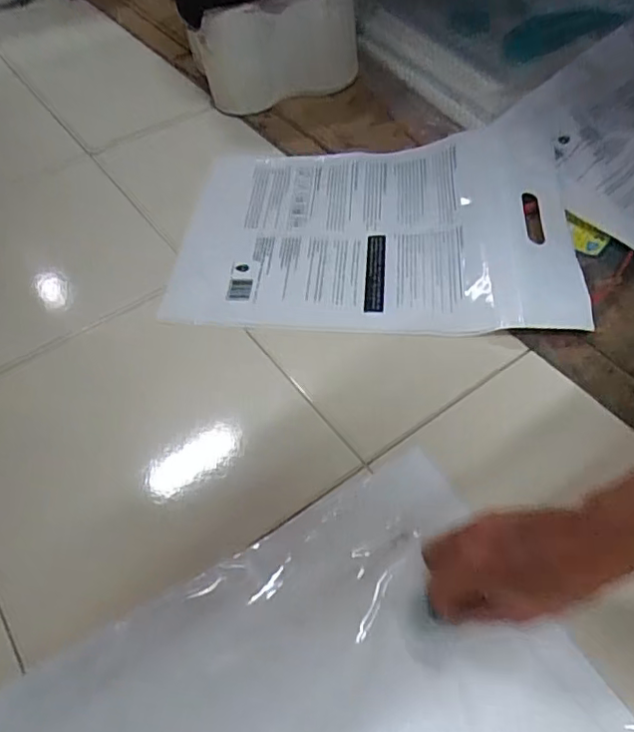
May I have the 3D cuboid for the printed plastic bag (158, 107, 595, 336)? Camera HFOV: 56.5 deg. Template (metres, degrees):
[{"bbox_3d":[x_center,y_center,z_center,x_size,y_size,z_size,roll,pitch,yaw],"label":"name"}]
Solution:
[{"bbox_3d":[0.066,-0.171,0.679,0.422,0.034,0.312,3,54,4],"label":"printed plastic bag"}]

